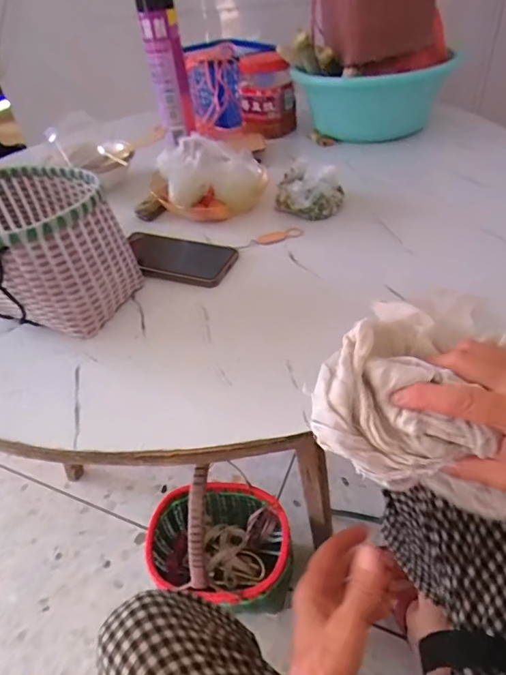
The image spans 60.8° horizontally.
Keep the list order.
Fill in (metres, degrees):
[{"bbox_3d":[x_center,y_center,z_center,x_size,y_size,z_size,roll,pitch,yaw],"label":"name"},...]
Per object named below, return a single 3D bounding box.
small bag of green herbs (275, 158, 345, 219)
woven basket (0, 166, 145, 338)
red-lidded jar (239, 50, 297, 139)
[{"bbox_3d":[0.074,-0.206,0.600,0.090,0.061,0.067,11,46,18],"label":"small bag of green herbs"},{"bbox_3d":[-0.249,-0.102,0.492,0.221,0.128,0.161,29,54,32],"label":"woven basket"},{"bbox_3d":[0.030,-0.499,0.887,0.113,0.137,0.093,-2,44,5],"label":"red-lidded jar"}]

